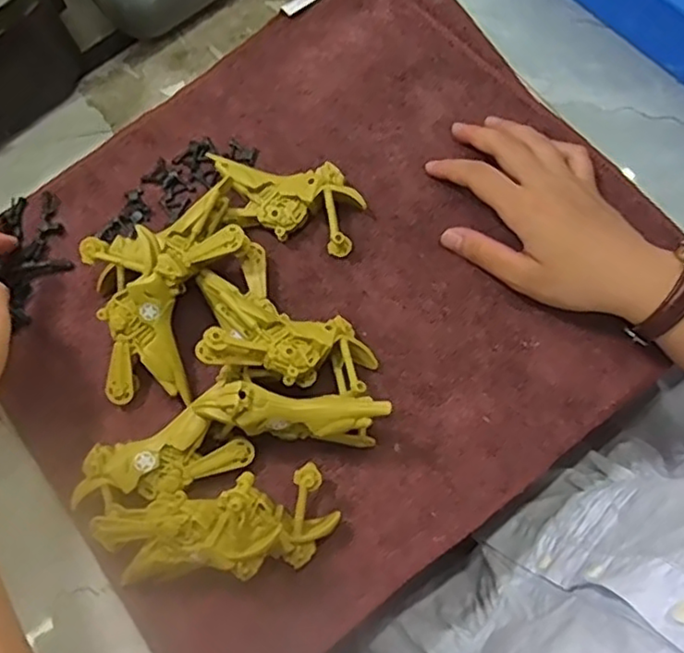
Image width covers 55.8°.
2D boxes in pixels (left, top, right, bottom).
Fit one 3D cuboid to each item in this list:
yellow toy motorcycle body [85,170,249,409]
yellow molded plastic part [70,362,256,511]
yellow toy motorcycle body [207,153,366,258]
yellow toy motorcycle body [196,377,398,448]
[{"bbox_3d":[-0.109,-0.026,0.384,0.079,0.048,0.142,19,77,8],"label":"yellow toy motorcycle body"},{"bbox_3d":[-0.095,0.072,0.366,0.109,0.023,0.049,-33,76,-6],"label":"yellow molded plastic part"},{"bbox_3d":[-0.037,-0.081,0.412,0.098,0.022,0.048,15,77,7],"label":"yellow toy motorcycle body"},{"bbox_3d":[-0.028,0.049,0.362,0.103,0.046,0.025,5,76,4],"label":"yellow toy motorcycle body"}]

